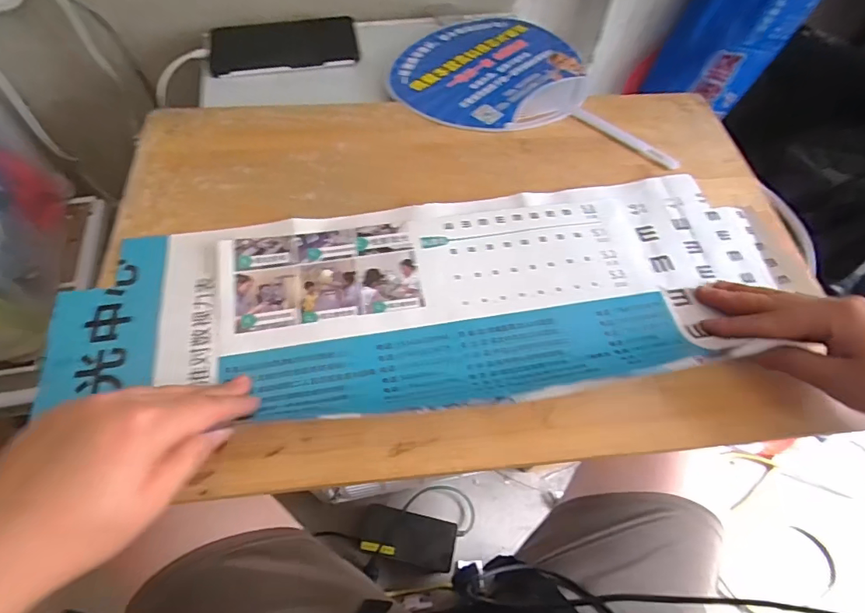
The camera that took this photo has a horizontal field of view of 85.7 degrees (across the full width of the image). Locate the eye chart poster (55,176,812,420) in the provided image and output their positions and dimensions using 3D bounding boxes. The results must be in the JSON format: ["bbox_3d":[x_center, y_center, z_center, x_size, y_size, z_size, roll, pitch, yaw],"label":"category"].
[{"bbox_3d":[0.004,-0.010,0.357,0.534,0.015,0.177,-7,59,-6],"label":"eye chart poster"}]

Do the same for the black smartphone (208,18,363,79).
[{"bbox_3d":[-0.168,-0.300,0.535,0.161,0.014,0.088,-5,59,-7],"label":"black smartphone"}]

